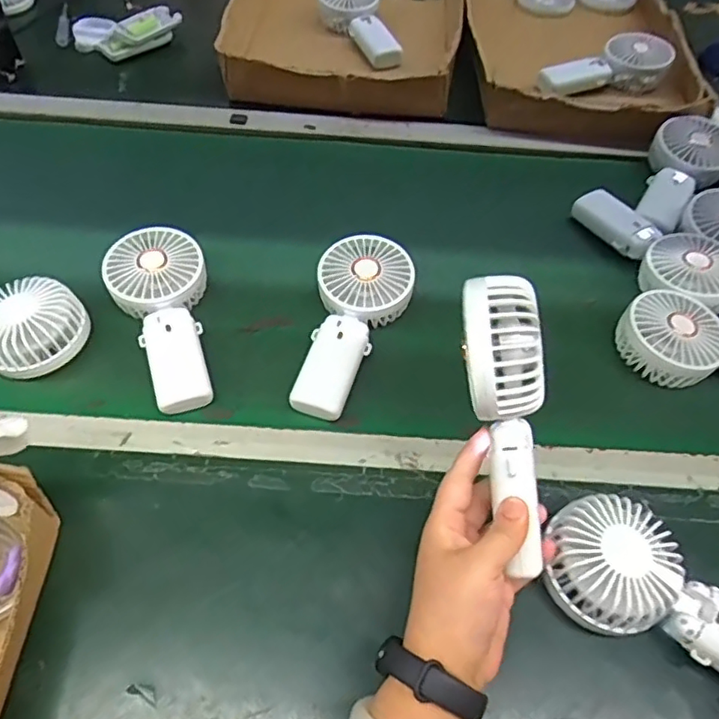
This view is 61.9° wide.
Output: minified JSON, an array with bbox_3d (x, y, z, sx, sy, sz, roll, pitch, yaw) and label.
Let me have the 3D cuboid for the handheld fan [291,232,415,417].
[{"bbox_3d":[-0.002,-0.032,0.534,0.088,0.038,0.182,8,57,2],"label":"handheld fan"}]

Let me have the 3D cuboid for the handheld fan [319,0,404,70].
[{"bbox_3d":[0.003,-0.478,0.848,0.087,0.046,0.149,-13,55,-13],"label":"handheld fan"}]

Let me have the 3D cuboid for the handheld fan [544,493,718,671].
[{"bbox_3d":[0.202,0.154,0.393,0.159,0.038,0.085,36,61,15],"label":"handheld fan"}]

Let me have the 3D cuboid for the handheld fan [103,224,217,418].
[{"bbox_3d":[-0.167,-0.040,0.529,0.087,0.037,0.182,-18,60,-15],"label":"handheld fan"}]

